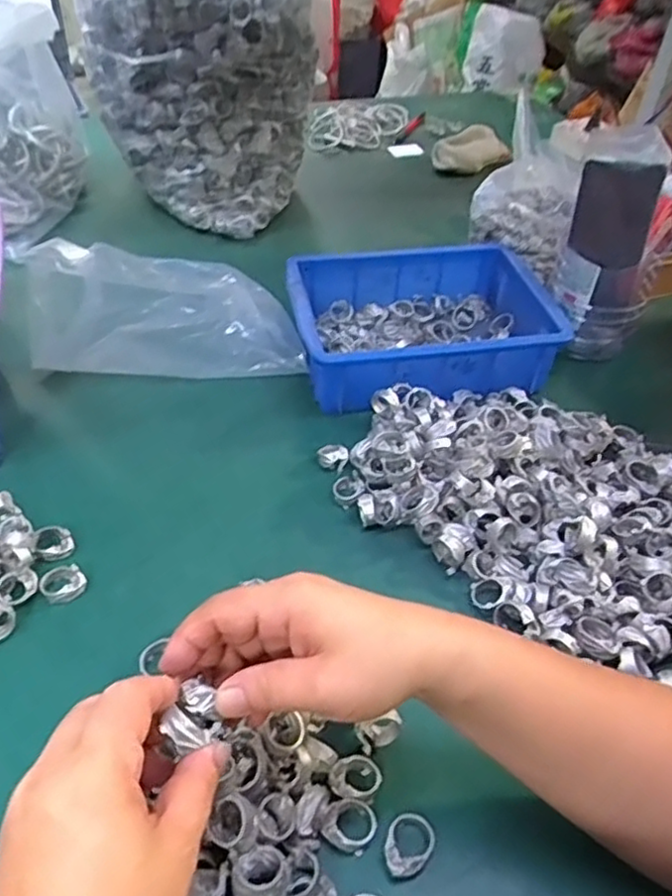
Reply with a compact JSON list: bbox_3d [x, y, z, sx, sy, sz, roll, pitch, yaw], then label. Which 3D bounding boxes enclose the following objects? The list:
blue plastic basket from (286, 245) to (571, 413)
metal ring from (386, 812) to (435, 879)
[{"bbox_3d":[0.083,-0.126,0.664,0.245,0.066,0.181,-4,45,-9],"label":"blue plastic basket"},{"bbox_3d":[0.040,0.216,0.361,0.025,0.015,0.033,24,47,19],"label":"metal ring"}]

